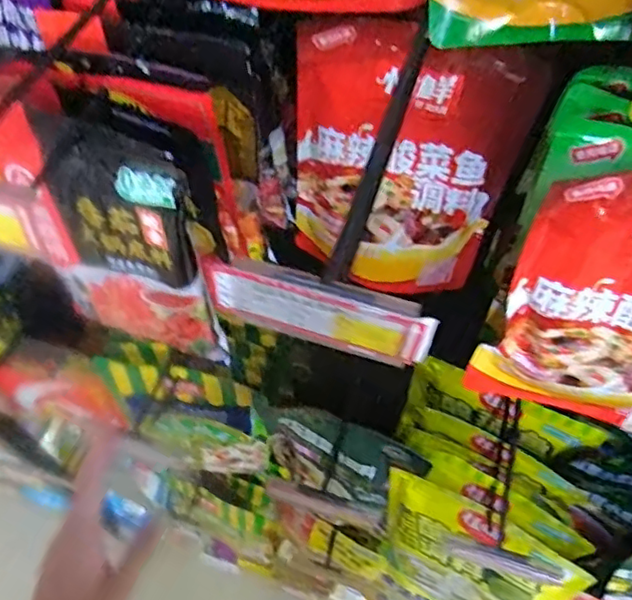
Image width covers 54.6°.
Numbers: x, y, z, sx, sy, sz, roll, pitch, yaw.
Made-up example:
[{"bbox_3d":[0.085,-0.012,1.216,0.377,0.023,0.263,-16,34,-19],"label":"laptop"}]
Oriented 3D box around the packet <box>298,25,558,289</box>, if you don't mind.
[{"bbox_3d":[0.066,-0.099,0.504,0.174,0.230,0.053,14,59,8],"label":"packet"}]

